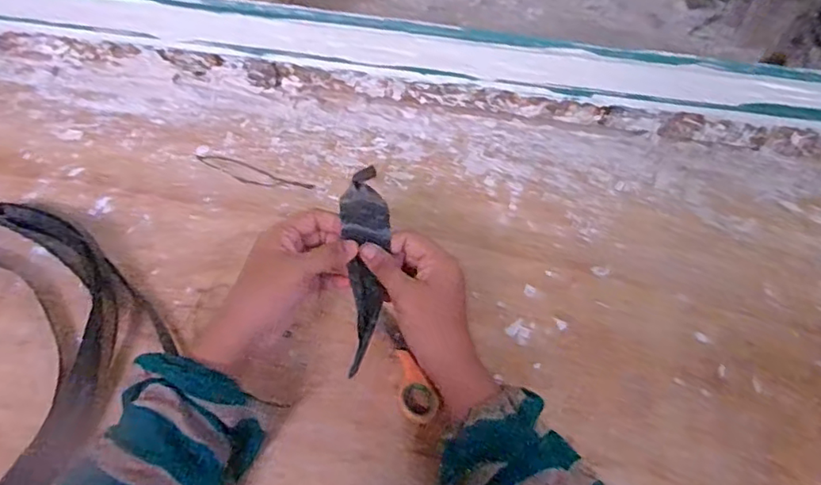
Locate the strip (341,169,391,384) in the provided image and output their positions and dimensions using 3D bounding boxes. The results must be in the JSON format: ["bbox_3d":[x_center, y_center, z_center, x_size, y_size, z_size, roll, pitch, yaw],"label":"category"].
[{"bbox_3d":[-0.036,0.018,0.445,0.036,0.011,0.158,2,76,-3],"label":"strip"}]

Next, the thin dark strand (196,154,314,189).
[{"bbox_3d":[-0.162,-0.070,0.592,0.126,0.005,0.022,19,55,10],"label":"thin dark strand"}]

